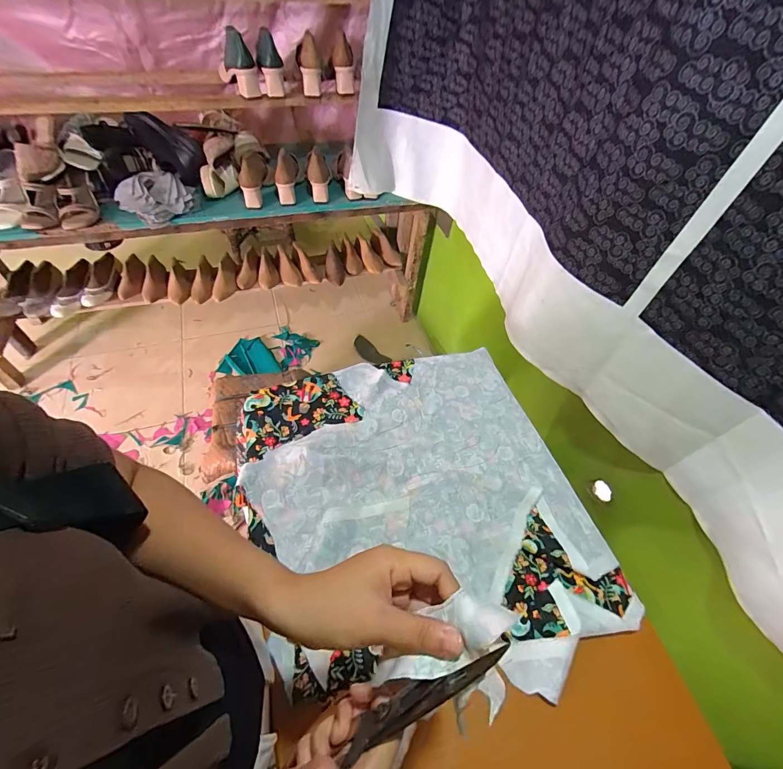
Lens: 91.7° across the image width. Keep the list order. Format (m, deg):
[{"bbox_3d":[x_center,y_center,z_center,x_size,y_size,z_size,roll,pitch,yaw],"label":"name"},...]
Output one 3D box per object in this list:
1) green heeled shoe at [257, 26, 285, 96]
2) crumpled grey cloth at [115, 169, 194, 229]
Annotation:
[{"bbox_3d":[-0.327,-0.856,1.022,0.061,0.208,0.067,-4,87,-8],"label":"green heeled shoe"},{"bbox_3d":[-0.682,-0.541,1.098,0.192,0.067,0.171,28,57,14],"label":"crumpled grey cloth"}]

